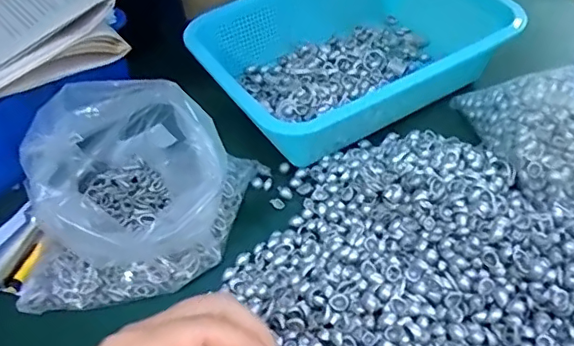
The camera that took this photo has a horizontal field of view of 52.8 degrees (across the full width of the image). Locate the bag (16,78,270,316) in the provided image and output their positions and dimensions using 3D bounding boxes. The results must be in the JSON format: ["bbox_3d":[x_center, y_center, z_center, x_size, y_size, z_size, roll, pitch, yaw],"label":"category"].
[{"bbox_3d":[-0.117,0.009,0.427,0.150,0.091,0.158,4,47,10],"label":"bag"}]

